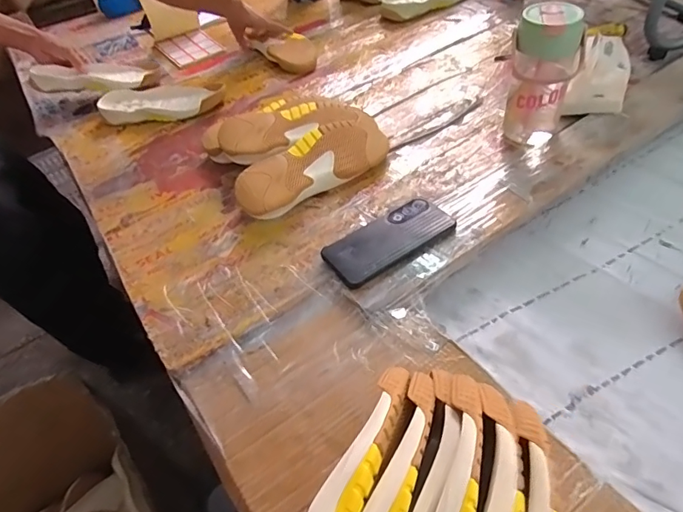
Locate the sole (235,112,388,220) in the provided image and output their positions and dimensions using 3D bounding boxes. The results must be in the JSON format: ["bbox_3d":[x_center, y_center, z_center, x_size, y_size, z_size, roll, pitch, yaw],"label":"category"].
[{"bbox_3d":[-0.040,-0.144,0.709,0.268,0.052,0.100,-29,50,-18],"label":"sole"}]

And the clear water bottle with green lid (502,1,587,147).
[{"bbox_3d":[0.293,-0.255,0.677,0.084,0.182,0.073,25,55,28],"label":"clear water bottle with green lid"}]

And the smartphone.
[{"bbox_3d":[0.059,-0.022,0.595,0.164,0.012,0.076,-30,52,-17],"label":"smartphone"}]

